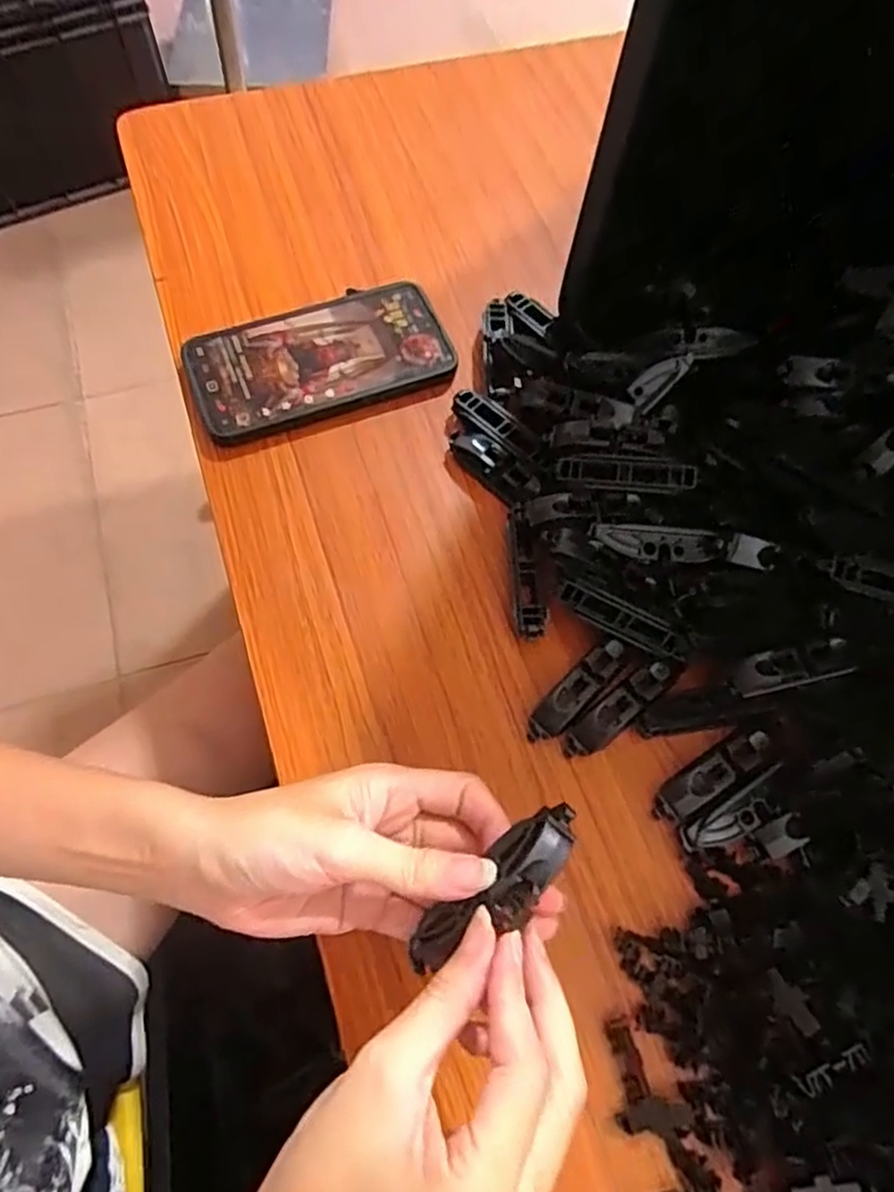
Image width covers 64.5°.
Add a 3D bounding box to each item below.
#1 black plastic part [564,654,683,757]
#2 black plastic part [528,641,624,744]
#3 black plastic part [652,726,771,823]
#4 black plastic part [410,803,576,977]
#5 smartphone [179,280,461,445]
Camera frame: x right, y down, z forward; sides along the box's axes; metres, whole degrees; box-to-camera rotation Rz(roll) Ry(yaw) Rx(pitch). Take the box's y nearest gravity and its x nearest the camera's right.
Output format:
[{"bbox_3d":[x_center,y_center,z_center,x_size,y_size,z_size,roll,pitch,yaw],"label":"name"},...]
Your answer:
[{"bbox_3d":[0.090,0.056,0.360,0.073,0.014,0.018,-39,73,-3],"label":"black plastic part"},{"bbox_3d":[0.066,0.048,0.364,0.017,0.014,0.064,43,71,14],"label":"black plastic part"},{"bbox_3d":[0.132,0.087,0.350,0.067,0.020,0.017,-30,71,-15],"label":"black plastic part"},{"bbox_3d":[0.017,0.110,0.257,0.081,0.012,0.024,-43,73,8],"label":"black plastic part"},{"bbox_3d":[-0.078,-0.147,0.443,0.158,0.014,0.082,-20,69,-12],"label":"smartphone"}]

